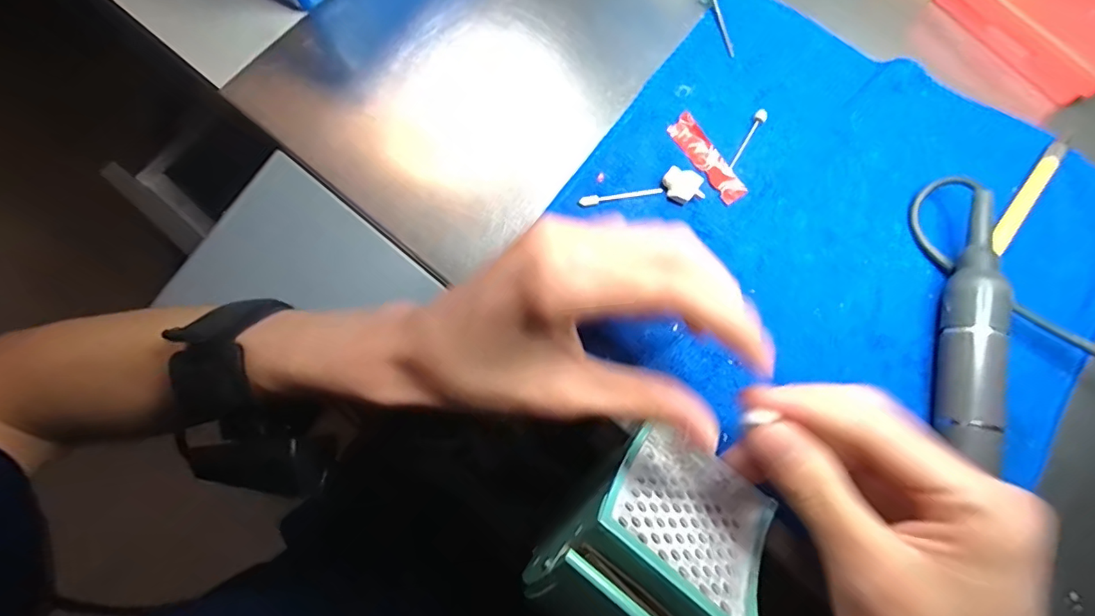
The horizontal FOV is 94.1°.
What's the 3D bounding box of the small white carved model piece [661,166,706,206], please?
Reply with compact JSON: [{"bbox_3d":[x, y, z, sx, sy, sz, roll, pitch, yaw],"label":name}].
[{"bbox_3d":[0.077,-0.068,0.288,0.023,0.013,0.015,41,81,9],"label":"small white carved model piece"}]

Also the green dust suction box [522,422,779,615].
[{"bbox_3d":[0.056,0.100,0.222,0.082,0.063,0.080,35,80,8],"label":"green dust suction box"}]

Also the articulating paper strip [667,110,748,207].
[{"bbox_3d":[0.094,-0.087,0.297,0.017,0.004,0.059,-32,79,-6],"label":"articulating paper strip"}]

